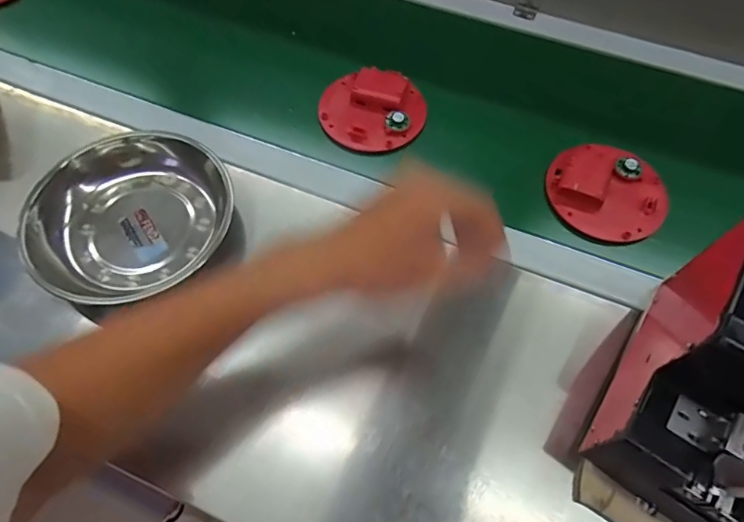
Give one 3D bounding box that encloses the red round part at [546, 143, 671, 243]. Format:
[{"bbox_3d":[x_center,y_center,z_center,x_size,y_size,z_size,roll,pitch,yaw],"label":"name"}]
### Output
[{"bbox_3d":[0.245,-0.074,0.498,0.118,0.023,0.102,27,64,13],"label":"red round part"}]

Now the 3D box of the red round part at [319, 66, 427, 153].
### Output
[{"bbox_3d":[0.000,-0.175,0.547,0.115,0.020,0.109,1,61,-1],"label":"red round part"}]

